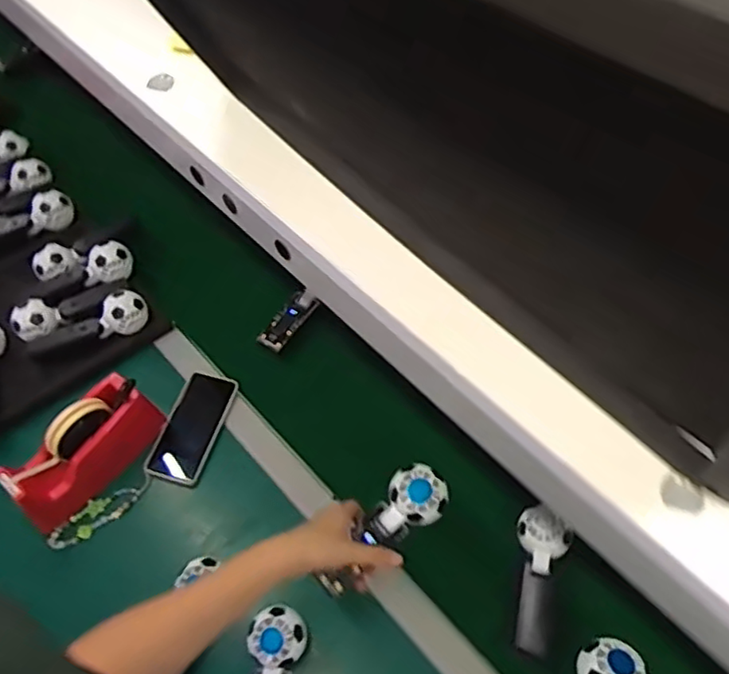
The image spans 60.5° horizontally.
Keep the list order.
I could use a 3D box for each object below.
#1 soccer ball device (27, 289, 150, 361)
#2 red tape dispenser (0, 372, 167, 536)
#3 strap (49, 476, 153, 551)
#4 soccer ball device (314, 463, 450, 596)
[{"bbox_3d":[-0.416,-0.019,0.941,0.177,0.045,0.053,-23,59,-14],"label":"soccer ball device"},{"bbox_3d":[-0.365,0.146,0.805,0.069,0.102,0.201,32,62,20],"label":"red tape dispenser"},{"bbox_3d":[-0.343,0.227,0.816,0.139,0.016,0.037,-29,61,-17],"label":"strap"},{"bbox_3d":[0.021,0.212,0.685,0.168,0.024,0.062,-45,66,-11],"label":"soccer ball device"}]

